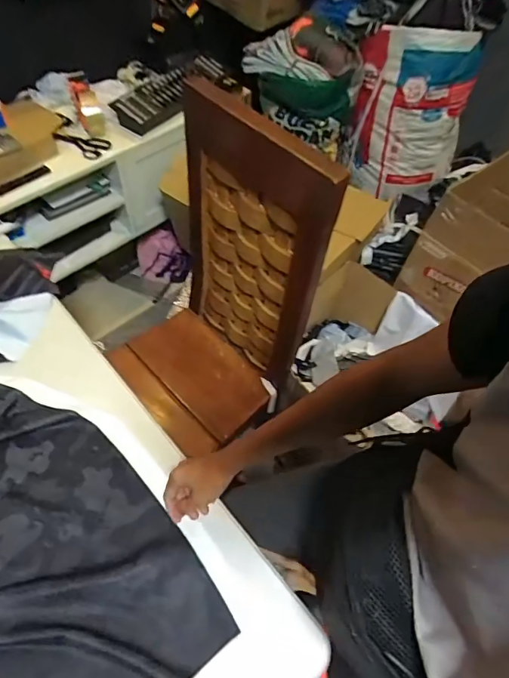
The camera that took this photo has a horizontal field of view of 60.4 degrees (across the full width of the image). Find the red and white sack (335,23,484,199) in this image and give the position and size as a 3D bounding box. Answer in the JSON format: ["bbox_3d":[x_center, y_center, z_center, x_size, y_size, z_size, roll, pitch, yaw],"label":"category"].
[{"bbox_3d":[0.459,-0.667,1.320,0.285,0.465,0.243,-28,63,-21],"label":"red and white sack"}]

